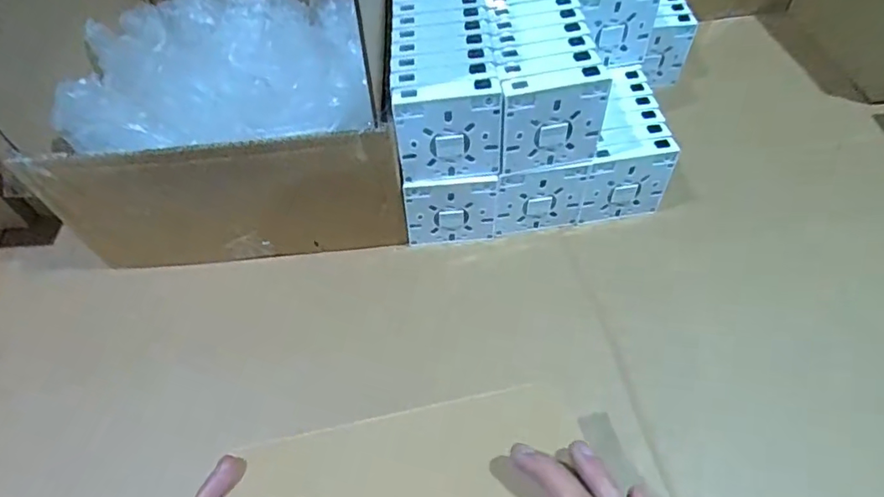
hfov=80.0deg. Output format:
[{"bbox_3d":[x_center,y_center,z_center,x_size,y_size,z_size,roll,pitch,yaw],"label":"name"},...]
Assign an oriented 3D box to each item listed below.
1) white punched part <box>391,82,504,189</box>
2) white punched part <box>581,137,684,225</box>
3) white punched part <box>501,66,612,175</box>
[{"bbox_3d":[0.006,-0.094,0.442,0.086,0.088,0.016,-7,51,-1],"label":"white punched part"},{"bbox_3d":[0.180,-0.063,0.518,0.083,0.084,0.022,-12,51,-5],"label":"white punched part"},{"bbox_3d":[0.092,-0.106,0.444,0.087,0.085,0.017,-10,51,-3],"label":"white punched part"}]

